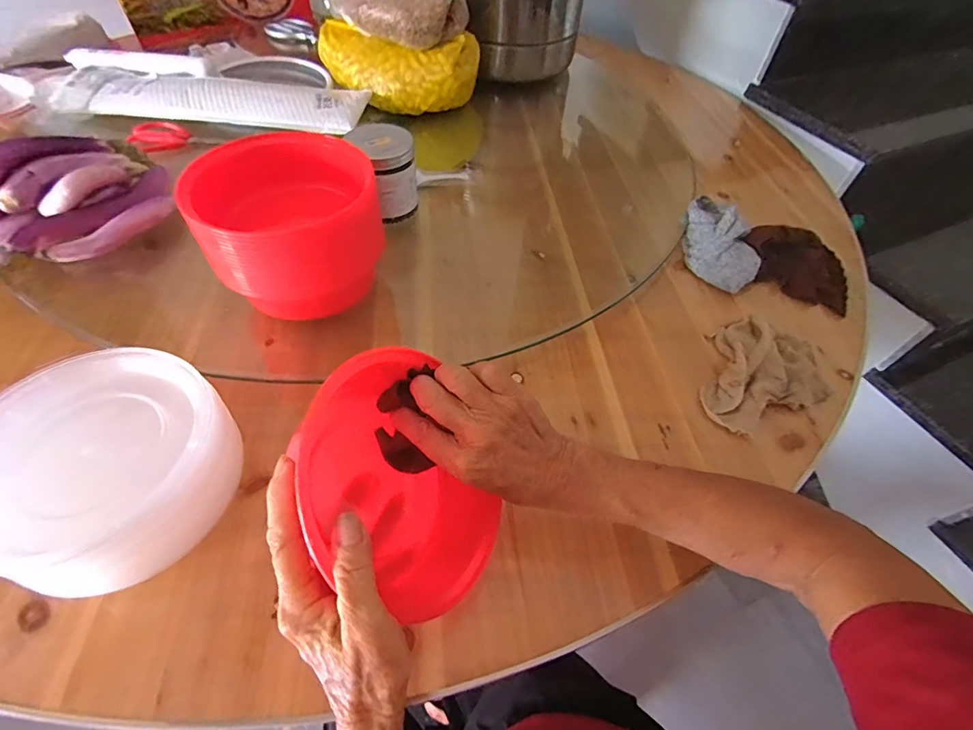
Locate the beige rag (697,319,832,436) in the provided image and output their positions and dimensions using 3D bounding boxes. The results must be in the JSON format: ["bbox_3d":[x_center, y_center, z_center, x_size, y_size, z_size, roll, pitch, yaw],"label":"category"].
[{"bbox_3d":[0.292,0.001,0.480,0.159,0.033,0.114,-19,57,-17],"label":"beige rag"}]

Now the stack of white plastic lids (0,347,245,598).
[{"bbox_3d":[-0.297,0.082,0.357,0.184,0.076,0.176,-14,56,-13],"label":"stack of white plastic lids"}]

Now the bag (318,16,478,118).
[{"bbox_3d":[-0.149,-0.488,0.739,0.264,0.088,0.101,6,54,1],"label":"bag"}]

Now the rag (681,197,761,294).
[{"bbox_3d":[0.310,-0.172,0.596,0.077,0.058,0.167,11,54,5],"label":"rag"}]

